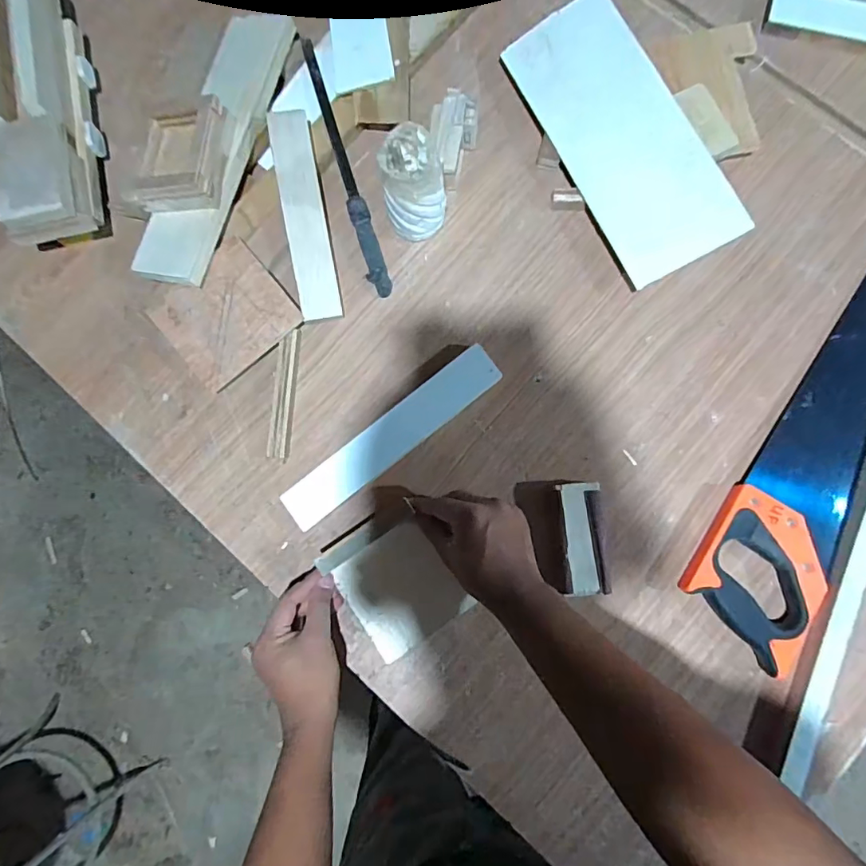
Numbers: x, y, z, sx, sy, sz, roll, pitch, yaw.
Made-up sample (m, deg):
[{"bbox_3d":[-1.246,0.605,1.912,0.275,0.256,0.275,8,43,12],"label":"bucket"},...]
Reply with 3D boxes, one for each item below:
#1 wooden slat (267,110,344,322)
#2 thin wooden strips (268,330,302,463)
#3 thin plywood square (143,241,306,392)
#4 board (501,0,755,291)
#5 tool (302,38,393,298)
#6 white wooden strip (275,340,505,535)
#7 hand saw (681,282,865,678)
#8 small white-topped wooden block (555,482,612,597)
[{"bbox_3d":[-0.135,-0.230,0.524,0.042,0.010,0.216,-11,92,-19],"label":"wooden slat"},{"bbox_3d":[-0.157,-0.041,0.524,0.018,0.022,0.134,4,83,3],"label":"thin wooden strips"},{"bbox_3d":[-0.218,-0.125,0.525,0.124,0.010,0.115,-40,87,1],"label":"thin plywood square"},{"bbox_3d":[0.193,-0.313,0.517,0.119,0.011,0.308,-29,80,19],"label":"board"},{"bbox_3d":[-0.097,-0.299,0.556,0.022,0.021,0.308,-17,82,0],"label":"tool"},{"bbox_3d":[-0.041,0.004,0.515,0.253,0.021,0.043,-38,83,-3],"label":"white wooden strip"},{"bbox_3d":[0.414,-0.020,0.494,0.114,0.026,0.502,32,85,6],"label":"hand saw"},{"bbox_3d":[0.147,0.103,0.489,0.043,0.025,0.106,-3,83,2],"label":"small white-topped wooden block"}]

